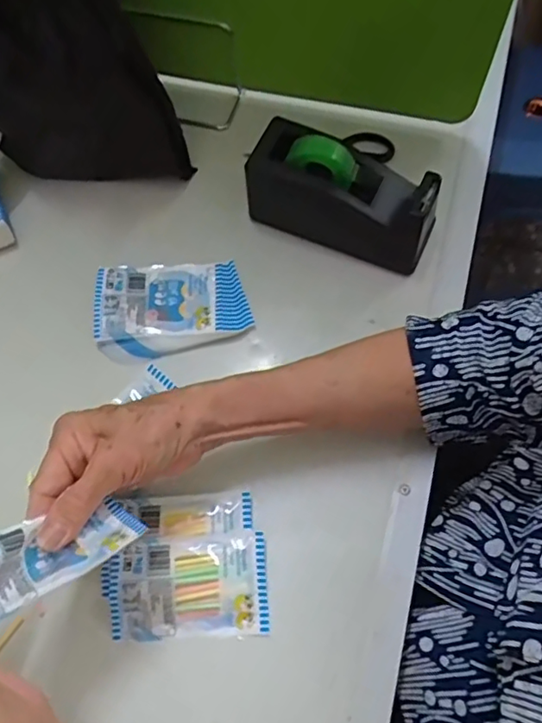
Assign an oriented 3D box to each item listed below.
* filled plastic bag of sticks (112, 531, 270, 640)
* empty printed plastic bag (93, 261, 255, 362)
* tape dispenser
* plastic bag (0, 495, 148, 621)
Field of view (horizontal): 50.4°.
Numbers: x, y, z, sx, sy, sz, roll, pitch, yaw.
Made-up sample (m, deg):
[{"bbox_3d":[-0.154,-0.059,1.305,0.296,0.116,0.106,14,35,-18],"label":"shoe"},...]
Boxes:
[{"bbox_3d":[-0.054,0.151,0.390,0.102,0.016,0.062,-2,67,1],"label":"filled plastic bag of sticks"},{"bbox_3d":[-0.082,-0.046,0.477,0.122,0.016,0.082,-8,67,-2],"label":"empty printed plastic bag"},{"bbox_3d":[0.058,-0.136,0.468,0.153,0.088,0.059,25,70,12],"label":"tape dispenser"},{"bbox_3d":[-0.121,0.101,0.309,0.100,0.033,0.046,-16,61,-40],"label":"plastic bag"}]

